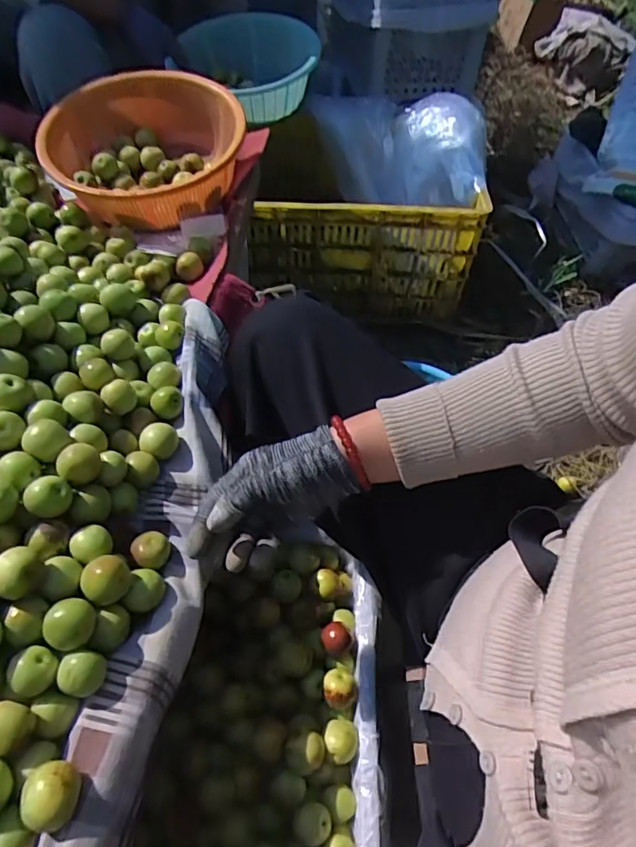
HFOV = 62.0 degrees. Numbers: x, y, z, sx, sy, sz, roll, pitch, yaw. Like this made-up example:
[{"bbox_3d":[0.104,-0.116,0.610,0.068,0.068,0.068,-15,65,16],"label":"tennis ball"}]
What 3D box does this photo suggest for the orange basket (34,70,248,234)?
[{"bbox_3d":[-0.247,-0.388,0.762,0.273,0.110,0.278,1,53,-5],"label":"orange basket"}]

